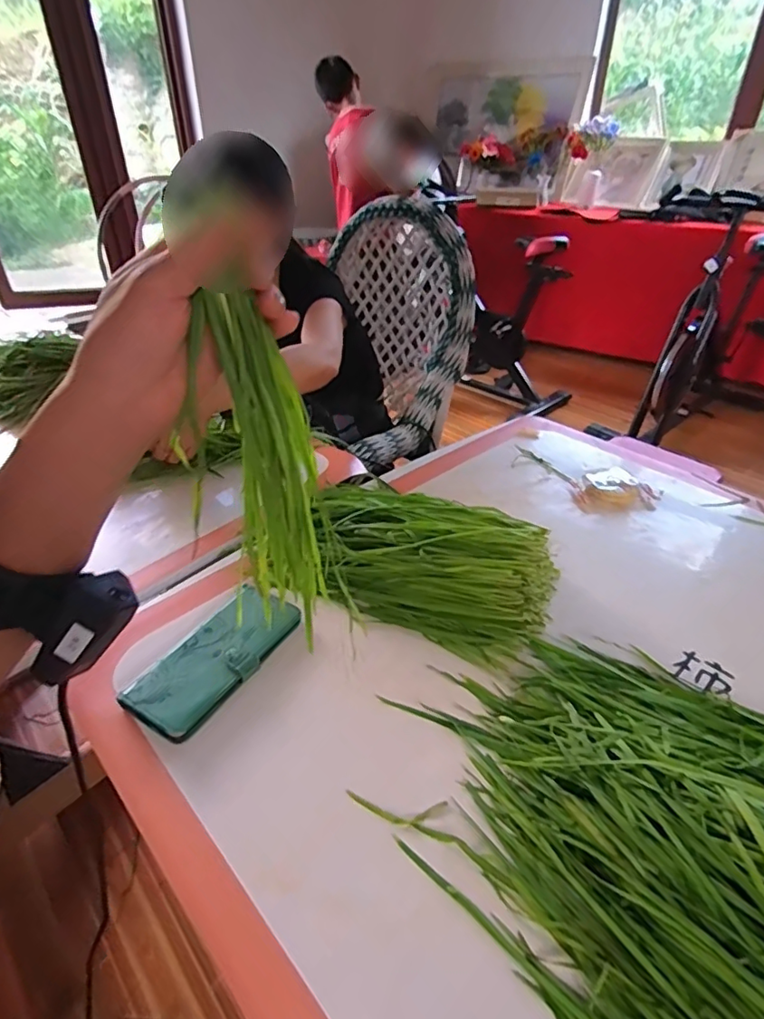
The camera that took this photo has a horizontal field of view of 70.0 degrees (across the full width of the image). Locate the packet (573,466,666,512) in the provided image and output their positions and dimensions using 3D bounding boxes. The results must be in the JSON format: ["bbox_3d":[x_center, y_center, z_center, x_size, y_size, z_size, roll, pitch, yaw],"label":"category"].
[{"bbox_3d":[0.319,-0.027,0.738,0.113,0.017,0.078,3,35,4],"label":"packet"}]

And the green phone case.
[{"bbox_3d":[-0.153,0.136,0.504,0.079,0.022,0.159,19,39,26],"label":"green phone case"}]

